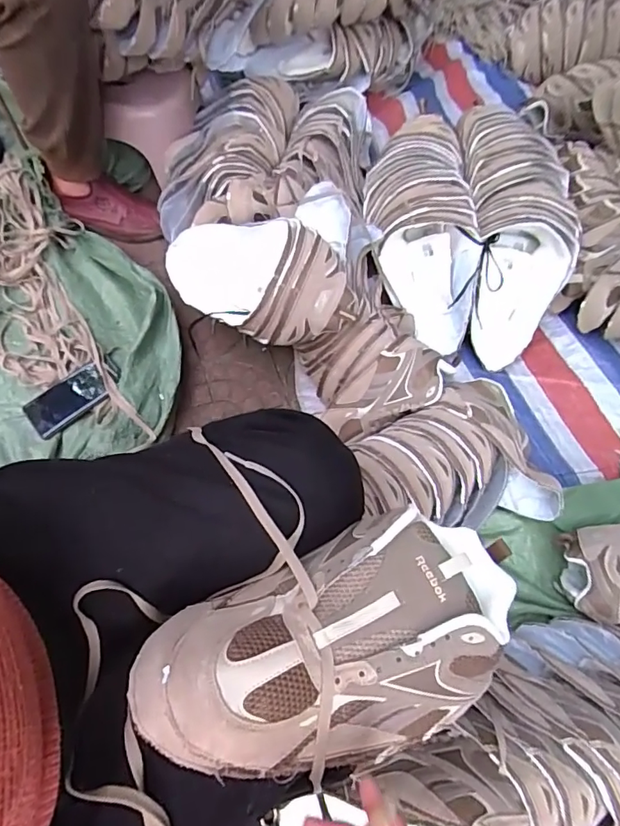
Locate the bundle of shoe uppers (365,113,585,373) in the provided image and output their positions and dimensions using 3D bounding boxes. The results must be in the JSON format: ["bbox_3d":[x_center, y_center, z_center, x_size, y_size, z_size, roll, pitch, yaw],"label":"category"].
[{"bbox_3d":[0.269,-0.330,0.886,0.336,0.194,0.425,6,64,-2],"label":"bundle of shoe uppers"}]

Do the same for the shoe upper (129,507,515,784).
[{"bbox_3d":[0.025,0.163,0.337,0.266,0.075,0.147,-24,69,-9],"label":"shoe upper"}]

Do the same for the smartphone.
[{"bbox_3d":[-0.406,-0.022,0.823,0.133,0.011,0.083,-36,72,-19],"label":"smartphone"}]

